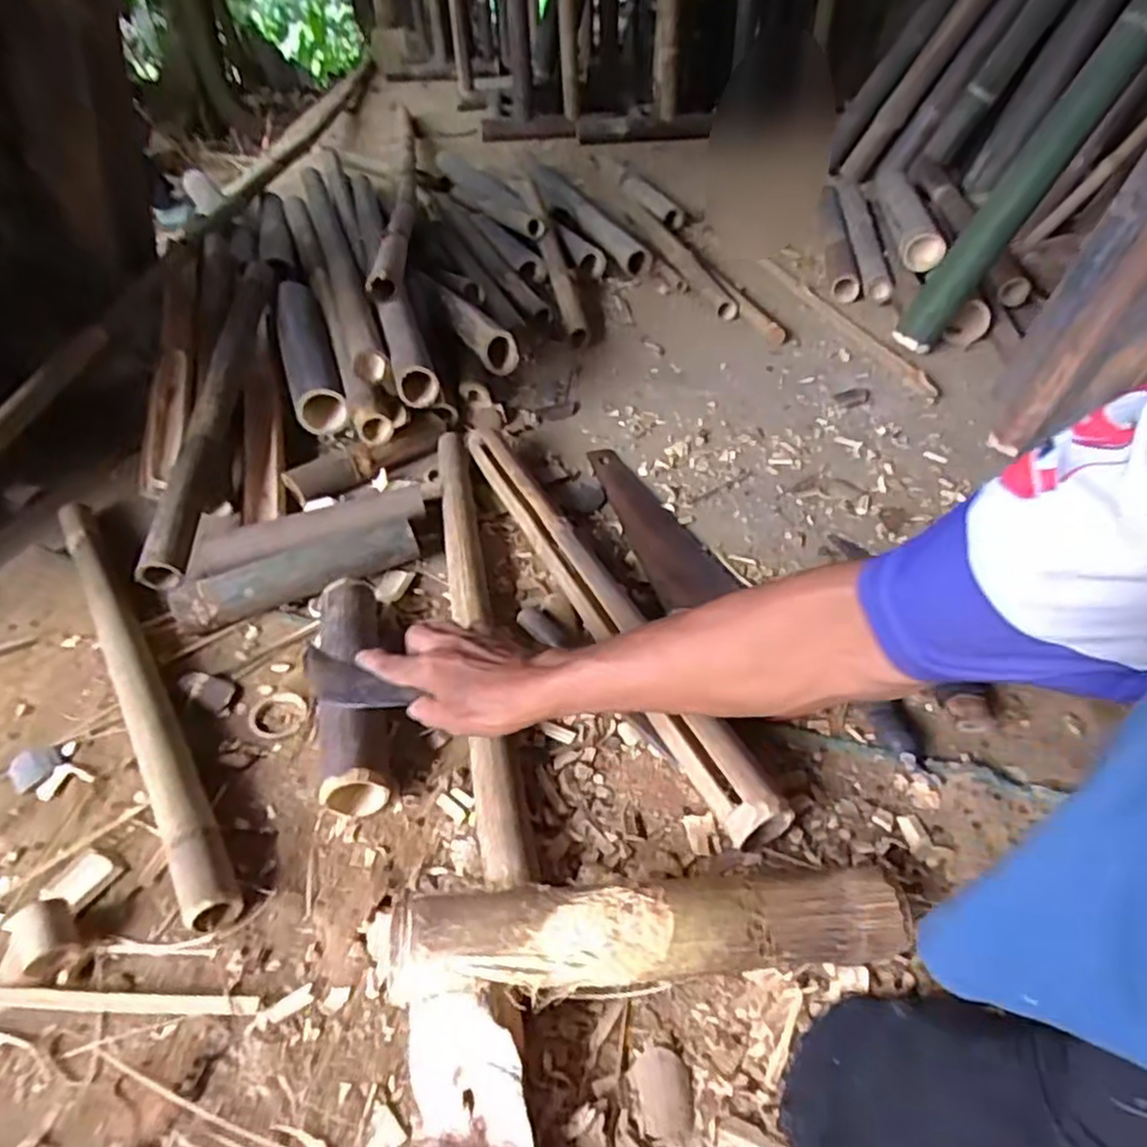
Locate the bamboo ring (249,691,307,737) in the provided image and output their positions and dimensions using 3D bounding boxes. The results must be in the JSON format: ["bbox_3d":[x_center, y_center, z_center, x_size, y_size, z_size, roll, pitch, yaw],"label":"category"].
[{"bbox_3d":[-0.290,0.138,0.697,0.057,0.006,0.052,-1,42,1],"label":"bamboo ring"}]

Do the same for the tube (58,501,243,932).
[{"bbox_3d":[-0.458,0.091,0.731,0.049,0.045,0.631,-28,48,-25],"label":"tube"}]

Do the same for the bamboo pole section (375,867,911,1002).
[{"bbox_3d":[0.052,0.259,0.503,0.360,0.064,0.074,-1,41,1],"label":"bamboo pole section"}]

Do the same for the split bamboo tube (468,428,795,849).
[{"bbox_3d":[0.021,0.011,0.782,0.065,0.063,0.646,-18,45,-17],"label":"split bamboo tube"}]

